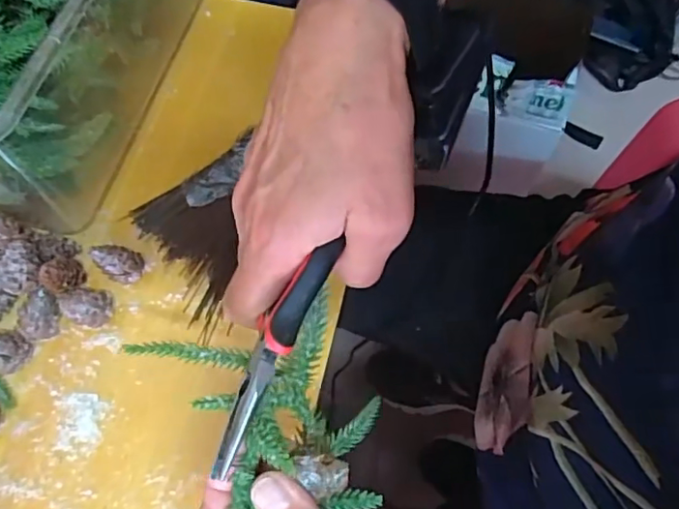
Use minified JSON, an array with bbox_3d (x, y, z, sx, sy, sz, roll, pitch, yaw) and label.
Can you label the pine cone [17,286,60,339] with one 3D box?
[{"bbox_3d":[-0.187,0.040,0.356,0.021,0.022,0.030,-17,67,-8],"label":"pine cone"}]

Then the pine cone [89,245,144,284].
[{"bbox_3d":[-0.145,0.007,0.370,0.037,0.021,0.019,15,67,6],"label":"pine cone"}]

